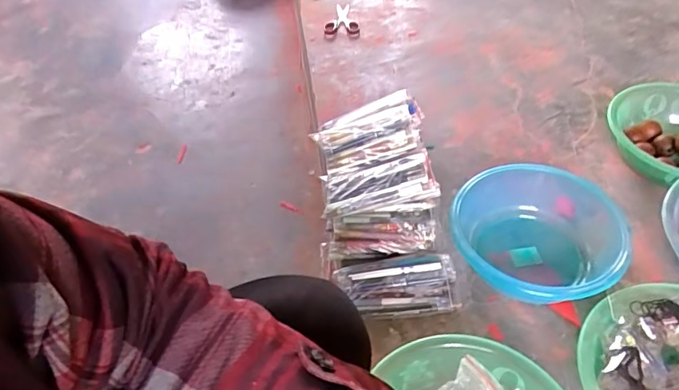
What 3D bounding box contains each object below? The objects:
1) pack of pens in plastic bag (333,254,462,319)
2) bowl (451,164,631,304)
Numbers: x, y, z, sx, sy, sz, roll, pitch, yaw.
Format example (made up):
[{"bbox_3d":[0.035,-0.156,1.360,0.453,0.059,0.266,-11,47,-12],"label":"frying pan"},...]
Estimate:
[{"bbox_3d":[0.077,0.125,0.654,0.154,0.018,0.081,-11,69,5],"label":"pack of pens in plastic bag"},{"bbox_3d":[0.267,0.052,0.673,0.208,0.085,0.207,-2,48,2],"label":"bowl"}]

